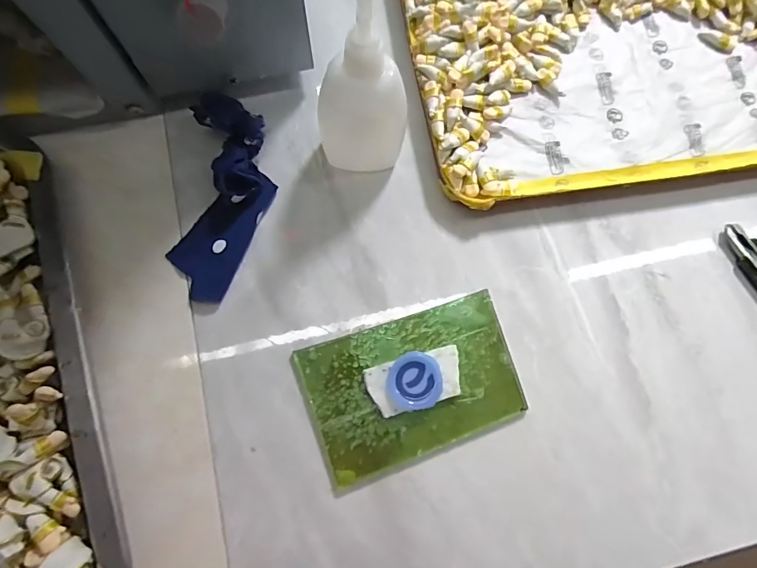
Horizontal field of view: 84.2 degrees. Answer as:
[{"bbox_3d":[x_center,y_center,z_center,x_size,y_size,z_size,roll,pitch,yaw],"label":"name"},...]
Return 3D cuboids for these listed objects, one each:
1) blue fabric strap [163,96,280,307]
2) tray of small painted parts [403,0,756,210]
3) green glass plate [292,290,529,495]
[{"bbox_3d":[-0.081,-0.045,0.219,0.043,0.022,0.107,12,79,2],"label":"blue fabric strap"},{"bbox_3d":[0.139,-0.153,0.250,0.239,0.017,0.190,-10,79,-2],"label":"tray of small painted parts"},{"bbox_3d":[0.017,0.050,0.211,0.105,0.007,0.067,-20,80,-4],"label":"green glass plate"}]

